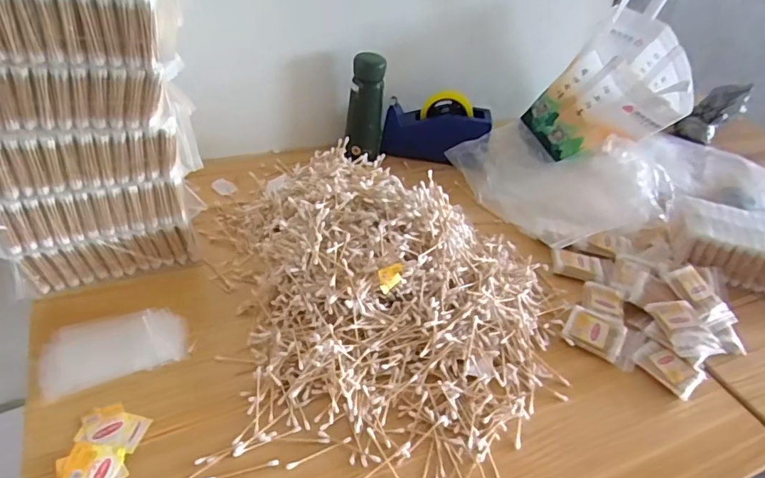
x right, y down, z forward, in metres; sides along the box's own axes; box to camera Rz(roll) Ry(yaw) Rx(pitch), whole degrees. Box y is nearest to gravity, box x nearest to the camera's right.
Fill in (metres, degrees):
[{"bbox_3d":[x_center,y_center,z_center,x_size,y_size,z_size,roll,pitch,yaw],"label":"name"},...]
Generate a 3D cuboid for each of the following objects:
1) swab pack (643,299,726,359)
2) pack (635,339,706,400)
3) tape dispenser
[{"bbox_3d":[0.403,0.116,0.683,0.063,0.017,0.091,-12,43,-1],"label":"swab pack"},{"bbox_3d":[0.366,0.161,0.652,0.059,0.015,0.072,-27,50,-34],"label":"pack"},{"bbox_3d":[0.099,-0.209,0.964,0.194,0.108,0.076,4,40,-4],"label":"tape dispenser"}]

